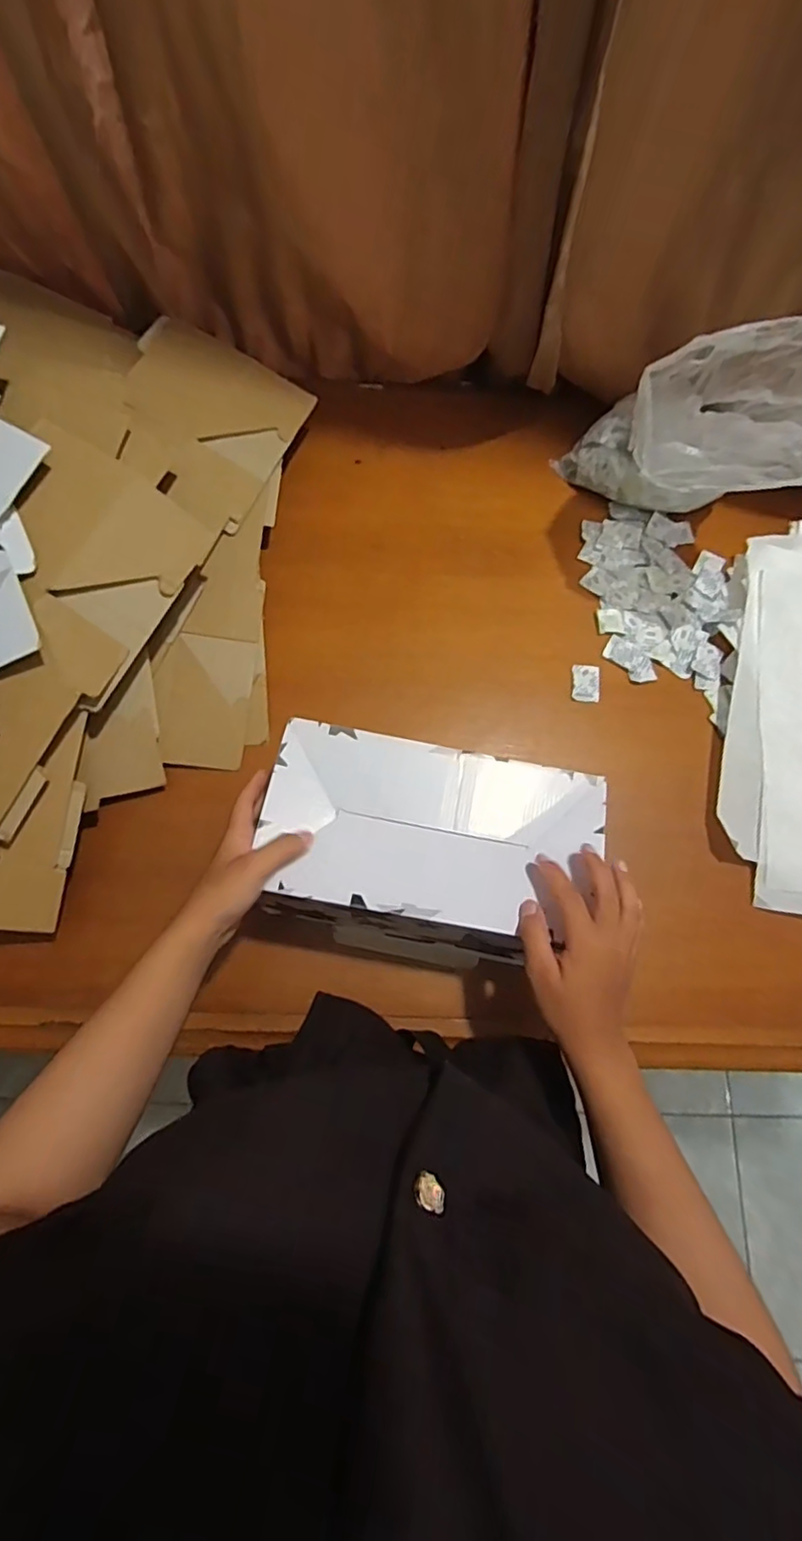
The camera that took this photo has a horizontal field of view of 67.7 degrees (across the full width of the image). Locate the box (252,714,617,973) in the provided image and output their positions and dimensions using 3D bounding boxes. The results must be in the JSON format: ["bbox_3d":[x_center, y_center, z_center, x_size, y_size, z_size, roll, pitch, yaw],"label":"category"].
[{"bbox_3d":[0.021,0.072,0.526,0.266,0.117,0.172,11,73,1],"label":"box"}]

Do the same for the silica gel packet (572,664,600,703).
[{"bbox_3d":[0.203,-0.095,0.654,0.030,0.005,0.043,6,73,0],"label":"silica gel packet"}]

